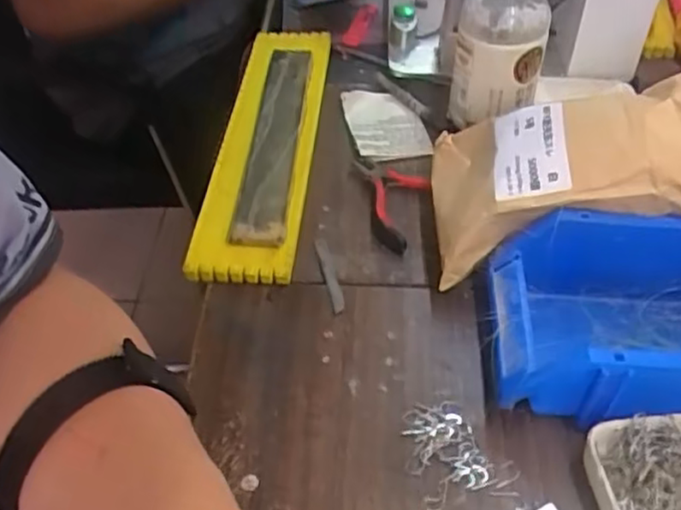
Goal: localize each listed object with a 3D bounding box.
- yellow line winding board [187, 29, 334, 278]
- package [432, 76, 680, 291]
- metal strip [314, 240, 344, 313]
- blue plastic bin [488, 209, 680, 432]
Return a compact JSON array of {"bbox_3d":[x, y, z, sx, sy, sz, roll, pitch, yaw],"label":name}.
[{"bbox_3d":[-0.064,-0.109,0.622,0.080,0.022,0.337,3,49,4],"label":"yellow line winding board"},{"bbox_3d":[0.170,-0.065,0.475,0.224,0.065,0.126,-11,42,24],"label":"package"},{"bbox_3d":[-0.008,0.015,0.521,0.011,0.005,0.073,-10,47,-9],"label":"metal strip"},{"bbox_3d":[0.190,0.044,0.439,0.177,0.080,0.122,4,46,4],"label":"blue plastic bin"}]

